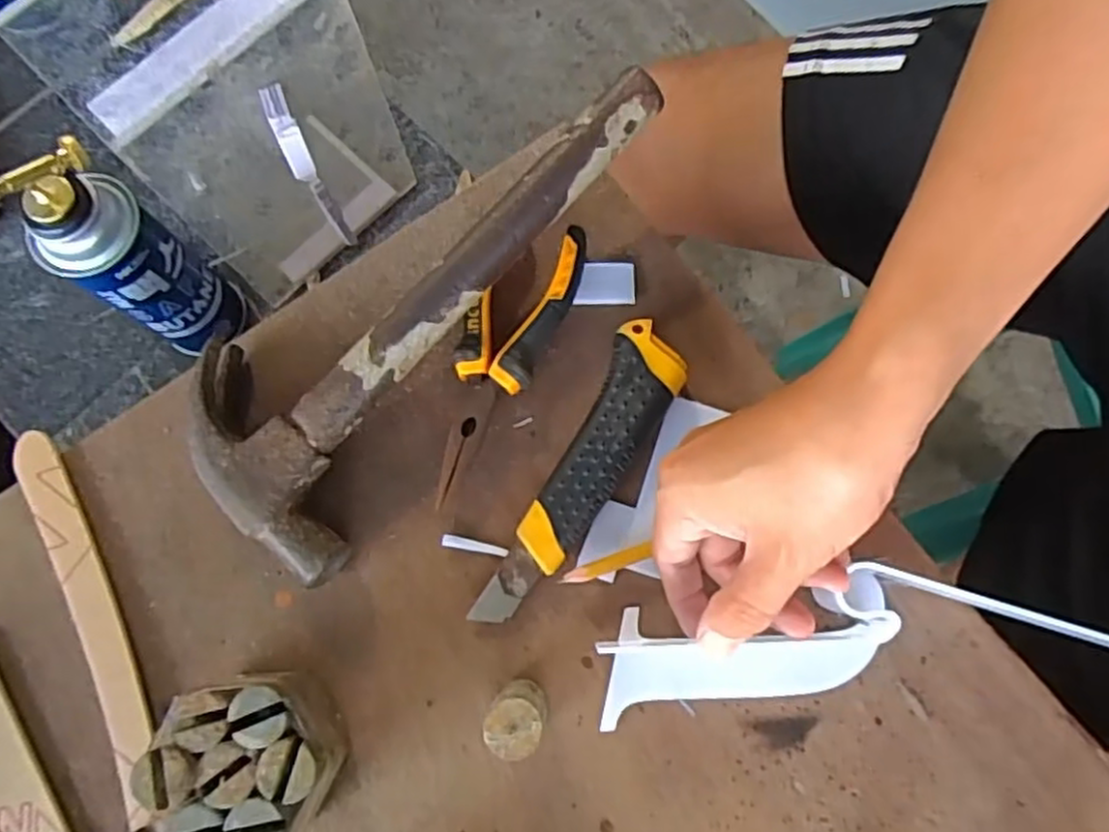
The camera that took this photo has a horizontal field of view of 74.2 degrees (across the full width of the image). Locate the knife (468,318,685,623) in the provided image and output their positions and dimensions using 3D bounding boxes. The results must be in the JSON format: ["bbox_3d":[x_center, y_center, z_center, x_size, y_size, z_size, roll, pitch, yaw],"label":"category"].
[{"bbox_3d":[0.016,0.032,0.366,0.039,0.021,0.163,27,77,5],"label":"knife"}]

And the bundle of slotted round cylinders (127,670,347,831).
[{"bbox_3d":[-0.134,0.152,0.325,0.070,0.053,0.072,0,76,-1],"label":"bundle of slotted round cylinders"}]

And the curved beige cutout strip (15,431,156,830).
[{"bbox_3d":[-0.215,0.138,0.349,0.042,0.010,0.276,-17,77,-6],"label":"curved beige cutout strip"}]

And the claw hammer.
[{"bbox_3d":[-0.076,-0.068,0.371,0.116,0.055,0.291,34,80,7],"label":"claw hammer"}]

